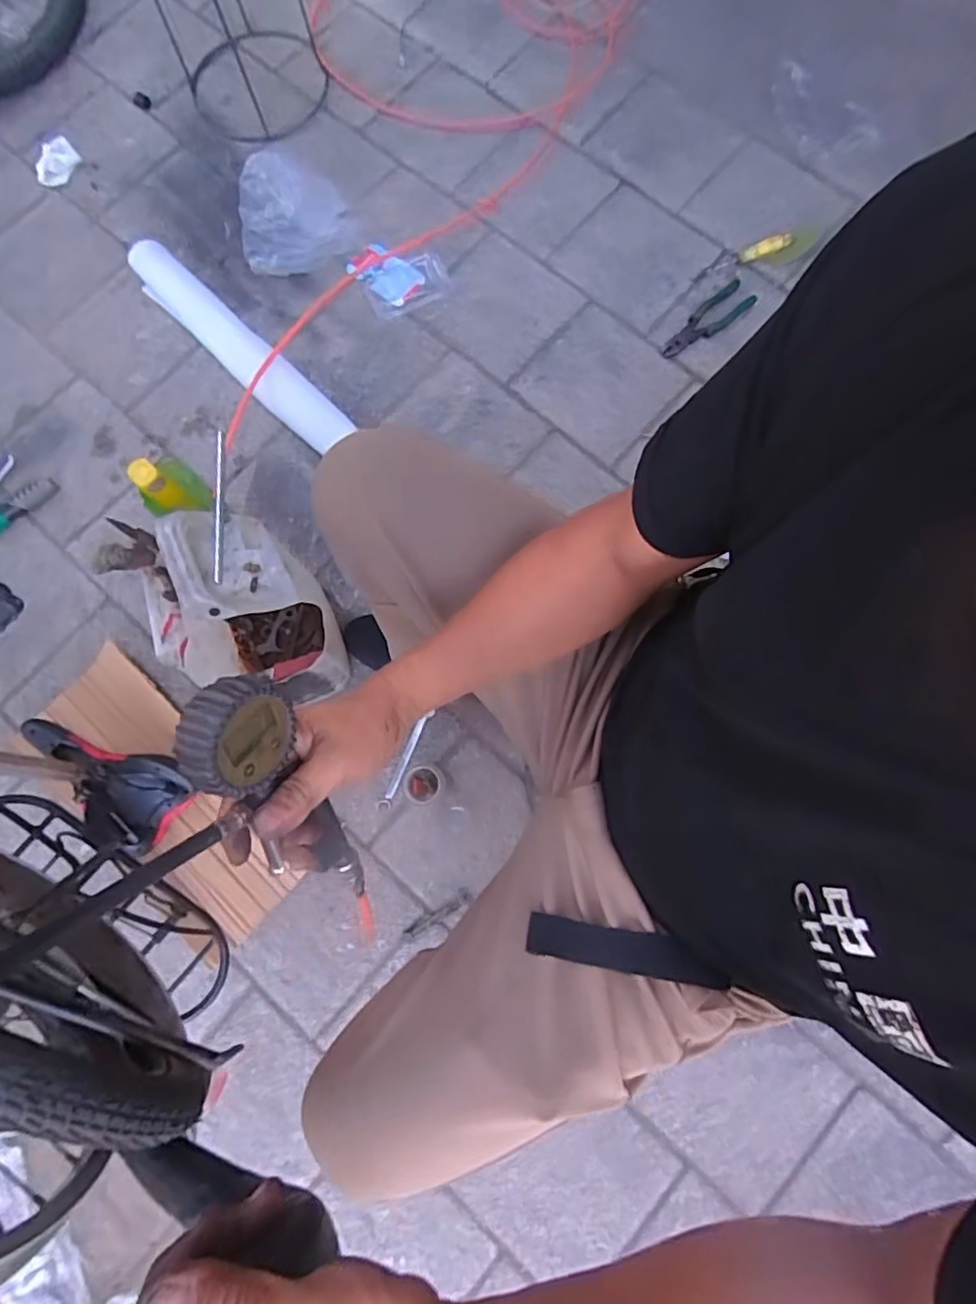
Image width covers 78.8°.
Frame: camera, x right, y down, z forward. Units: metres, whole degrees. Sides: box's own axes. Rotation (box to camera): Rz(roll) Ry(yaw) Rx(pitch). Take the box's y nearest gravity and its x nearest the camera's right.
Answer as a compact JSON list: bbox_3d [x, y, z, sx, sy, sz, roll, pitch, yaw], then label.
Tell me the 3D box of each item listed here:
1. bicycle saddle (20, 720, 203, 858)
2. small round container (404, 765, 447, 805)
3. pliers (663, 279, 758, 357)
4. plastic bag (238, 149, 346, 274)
[{"bbox_3d":[-0.583,0.180,0.912,0.250,0.093,0.133,38,81,8],"label":"bicycle saddle"},{"bbox_3d":[-0.094,0.202,0.907,0.056,0.096,0.056,0,78,1],"label":"small round container"},{"bbox_3d":[0.407,-0.612,1.101,0.207,0.020,0.066,-38,80,-7],"label":"pliers"},{"bbox_3d":[-0.364,-0.806,1.094,0.209,0.154,0.138,-23,78,-4],"label":"plastic bag"}]

